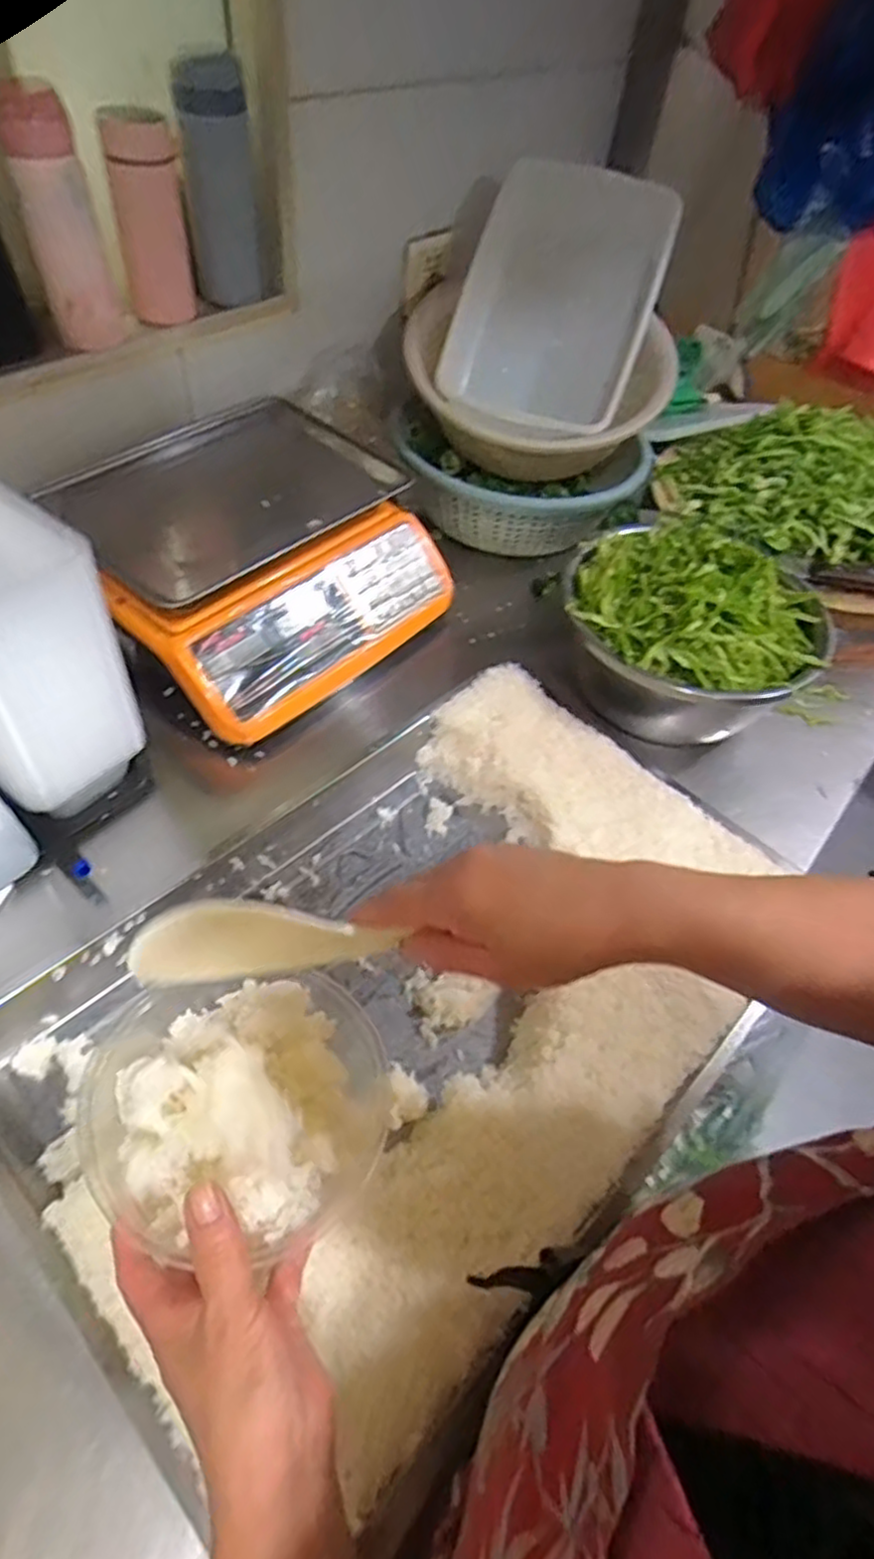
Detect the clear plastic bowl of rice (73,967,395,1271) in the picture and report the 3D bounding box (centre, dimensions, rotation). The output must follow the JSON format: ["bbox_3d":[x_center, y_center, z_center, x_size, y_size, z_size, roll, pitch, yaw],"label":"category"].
[{"bbox_3d":[-0.109,0.171,0.407,0.155,0.075,0.159,3,53,-4],"label":"clear plastic bowl of rice"}]

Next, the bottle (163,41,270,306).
[{"bbox_3d":[-0.217,-0.603,0.741,0.076,0.187,0.064,-3,54,-8],"label":"bottle"}]

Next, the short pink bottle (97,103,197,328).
[{"bbox_3d":[-0.276,-0.544,0.711,0.058,0.159,0.060,-3,54,-8],"label":"short pink bottle"}]

